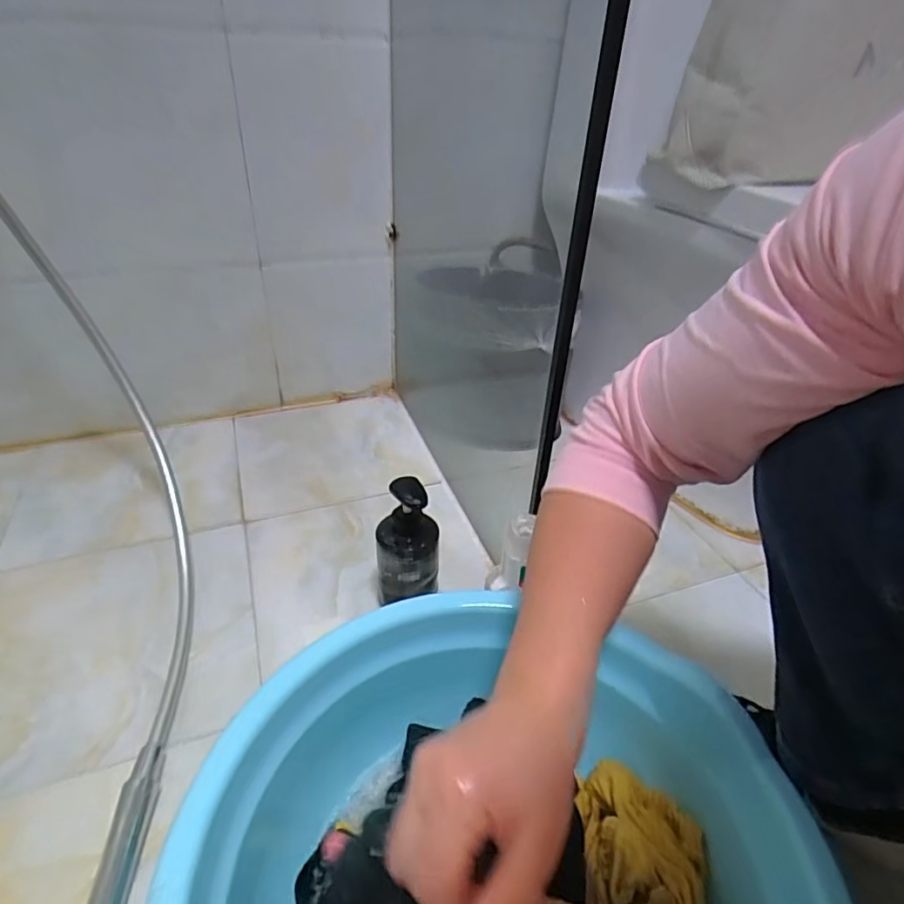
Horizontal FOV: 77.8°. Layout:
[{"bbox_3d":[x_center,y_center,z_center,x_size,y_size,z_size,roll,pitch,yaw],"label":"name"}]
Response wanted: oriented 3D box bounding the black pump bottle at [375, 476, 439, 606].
[{"bbox_3d":[-0.049,0.105,0.617,0.068,0.165,0.053,1,34,-2],"label":"black pump bottle"}]

